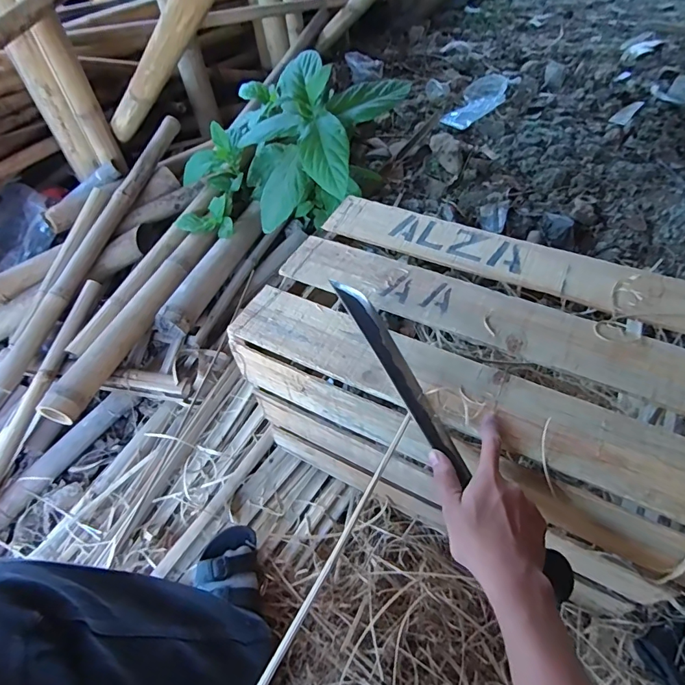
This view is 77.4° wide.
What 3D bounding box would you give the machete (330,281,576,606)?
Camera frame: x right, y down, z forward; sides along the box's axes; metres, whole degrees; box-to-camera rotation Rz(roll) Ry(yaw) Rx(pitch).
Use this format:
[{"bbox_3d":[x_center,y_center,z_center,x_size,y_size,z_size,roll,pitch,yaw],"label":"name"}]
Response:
[{"bbox_3d":[0.108,0.092,0.465,0.050,0.036,0.392,-31,76,-19],"label":"machete"}]

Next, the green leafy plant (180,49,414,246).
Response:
[{"bbox_3d":[-0.171,-0.475,1.101,0.505,0.342,0.440,23,57,19],"label":"green leafy plant"}]

